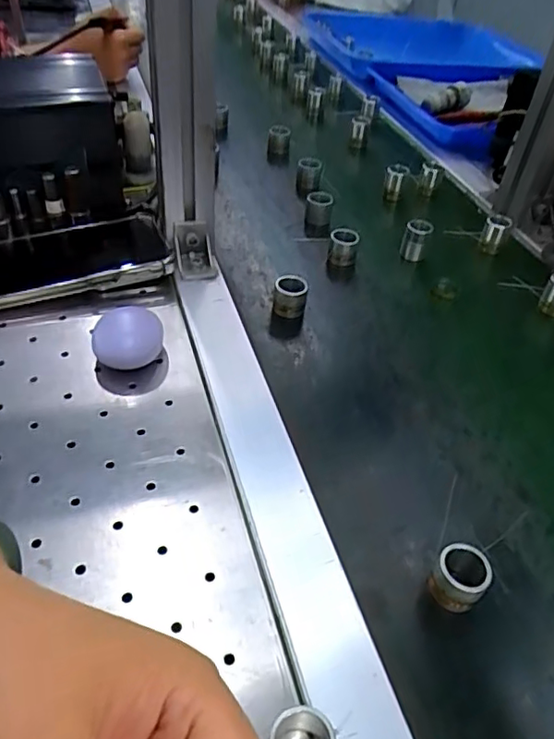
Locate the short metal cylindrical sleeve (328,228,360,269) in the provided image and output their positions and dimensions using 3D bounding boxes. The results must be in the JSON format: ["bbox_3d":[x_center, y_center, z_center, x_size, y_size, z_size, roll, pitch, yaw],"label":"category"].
[{"bbox_3d":[0.058,-0.105,0.504,0.024,0.030,0.020,10,43,3],"label":"short metal cylindrical sleeve"}]

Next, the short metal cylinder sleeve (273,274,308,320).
[{"bbox_3d":[0.010,-0.056,0.449,0.024,0.026,0.019,8,43,2],"label":"short metal cylinder sleeve"}]

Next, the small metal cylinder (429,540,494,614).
[{"bbox_3d":[0.092,0.104,0.290,0.024,0.024,0.024,4,43,-3],"label":"small metal cylinder"}]

